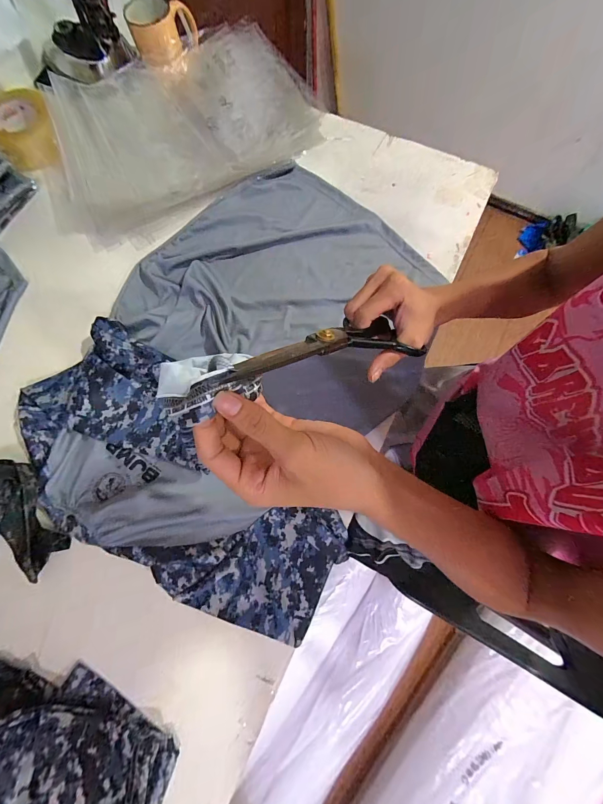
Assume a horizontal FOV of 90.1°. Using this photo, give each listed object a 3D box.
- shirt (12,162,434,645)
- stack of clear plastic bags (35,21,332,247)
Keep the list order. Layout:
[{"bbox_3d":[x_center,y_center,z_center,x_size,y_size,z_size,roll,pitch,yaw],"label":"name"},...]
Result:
[{"bbox_3d":[-0.078,-0.070,0.457,0.461,0.035,0.635,26,77,6],"label":"shirt"},{"bbox_3d":[-0.230,-0.480,0.528,0.468,0.079,0.289,-30,78,-8],"label":"stack of clear plastic bags"}]

